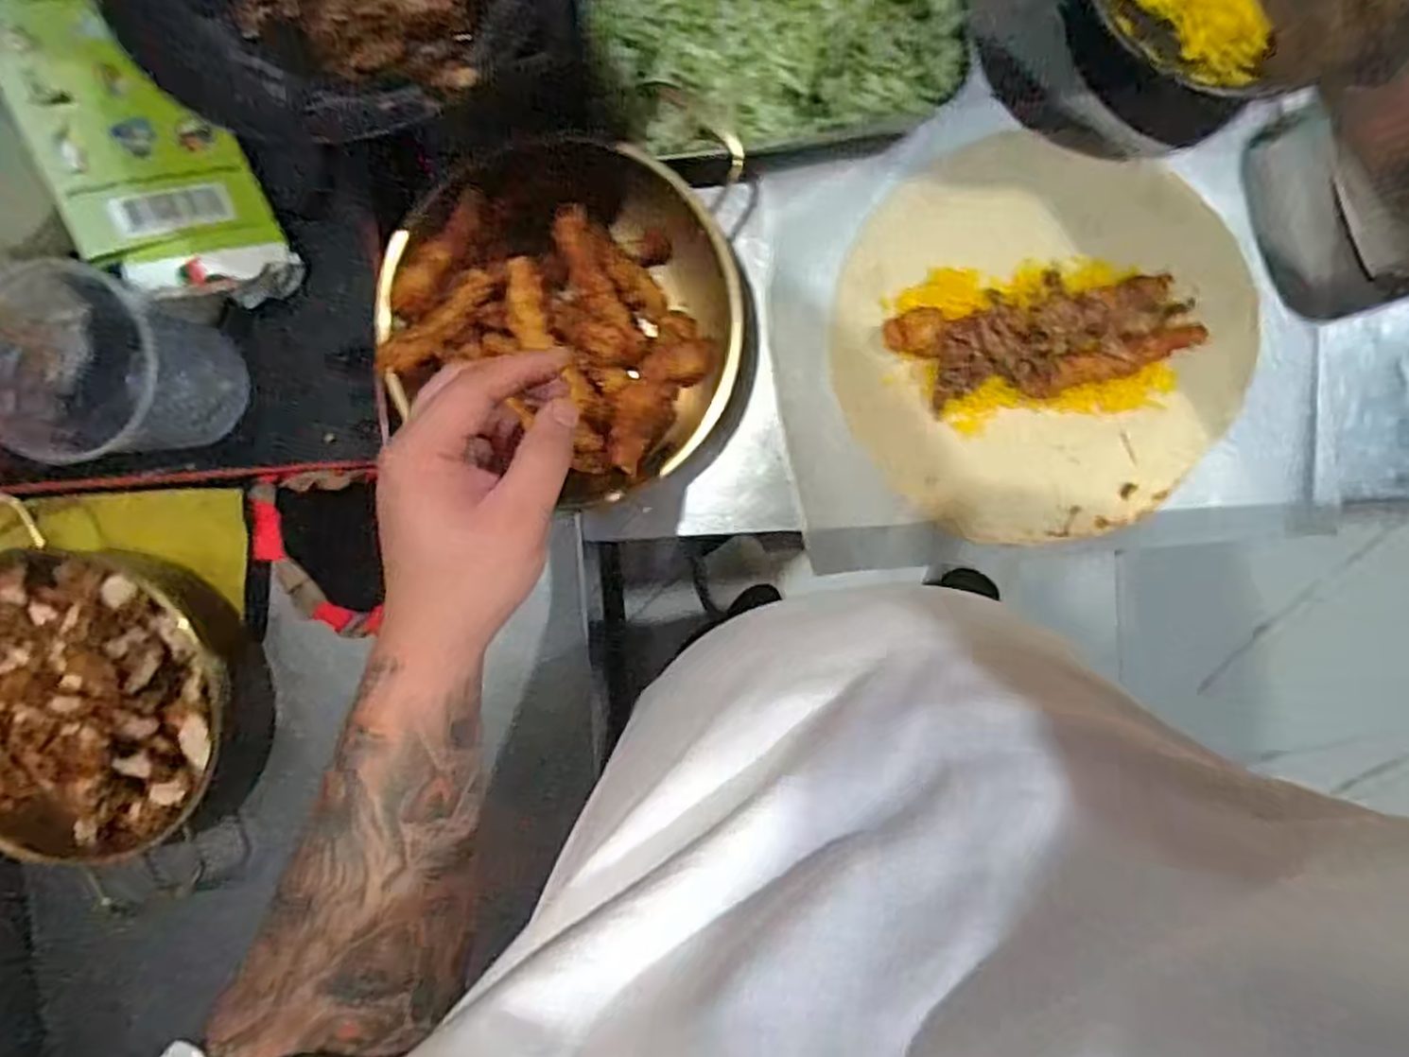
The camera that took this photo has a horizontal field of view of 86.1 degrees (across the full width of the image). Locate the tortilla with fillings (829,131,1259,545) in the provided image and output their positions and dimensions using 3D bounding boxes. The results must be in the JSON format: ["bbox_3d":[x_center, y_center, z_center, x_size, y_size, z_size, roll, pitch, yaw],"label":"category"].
[{"bbox_3d":[0.215,-0.118,0.481,0.254,0.033,0.246,0,95,5],"label":"tortilla with fillings"}]

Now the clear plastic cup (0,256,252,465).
[{"bbox_3d":[-0.387,-0.103,0.498,0.106,0.099,0.123,10,96,4],"label":"clear plastic cup"}]

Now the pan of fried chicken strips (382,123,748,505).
[{"bbox_3d":[-0.087,-0.133,0.489,0.216,0.074,0.228,2,95,5],"label":"pan of fried chicken strips"}]

